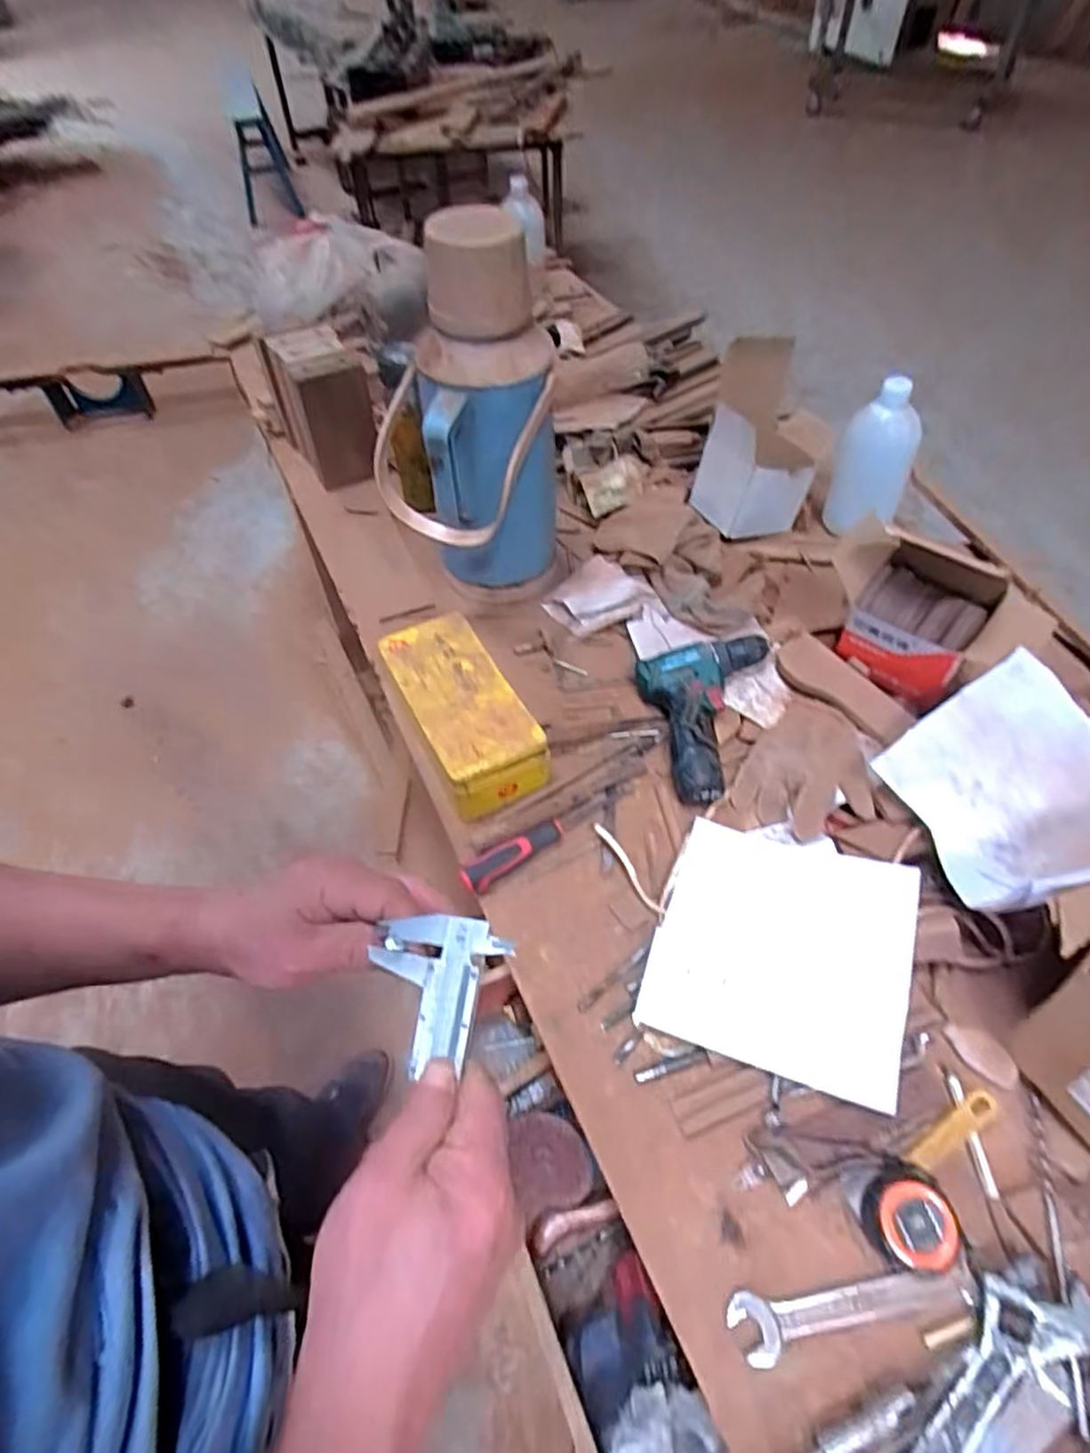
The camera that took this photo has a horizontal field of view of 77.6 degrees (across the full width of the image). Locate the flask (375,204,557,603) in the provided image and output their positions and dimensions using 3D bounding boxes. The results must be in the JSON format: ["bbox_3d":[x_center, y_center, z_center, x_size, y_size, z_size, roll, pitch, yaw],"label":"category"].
[{"bbox_3d":[-0.088,-0.323,0.783,0.202,0.411,0.183,-2,54,1],"label":"flask"}]

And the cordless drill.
[{"bbox_3d":[0.196,-0.014,0.766,0.153,0.051,0.189,-8,54,-3],"label":"cordless drill"}]

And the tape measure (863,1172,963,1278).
[{"bbox_3d":[0.268,0.360,0.493,0.054,0.041,0.058,-1,54,2],"label":"tape measure"}]

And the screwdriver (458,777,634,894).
[{"bbox_3d":[0.007,0.105,0.708,0.212,0.037,0.028,-32,59,-20],"label":"screwdriver"}]

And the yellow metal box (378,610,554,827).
[{"bbox_3d":[-0.093,-0.018,0.775,0.111,0.082,0.235,-25,57,-15],"label":"yellow metal box"}]

